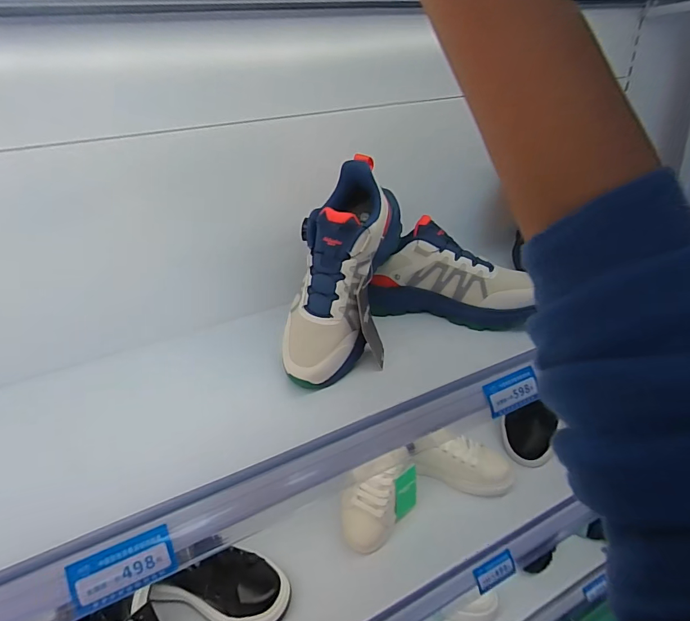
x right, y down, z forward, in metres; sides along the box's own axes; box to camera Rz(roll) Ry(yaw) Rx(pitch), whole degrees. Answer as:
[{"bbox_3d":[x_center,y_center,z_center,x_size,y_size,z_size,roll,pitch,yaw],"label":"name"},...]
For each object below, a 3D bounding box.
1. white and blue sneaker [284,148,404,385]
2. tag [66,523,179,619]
[{"bbox_3d":[-0.001,-0.042,0.499,0.093,0.268,0.130,11,-9,27],"label":"white and blue sneaker"},{"bbox_3d":[-0.176,0.207,0.330,0.073,0.039,0.005,-17,-7,-22],"label":"tag"}]

